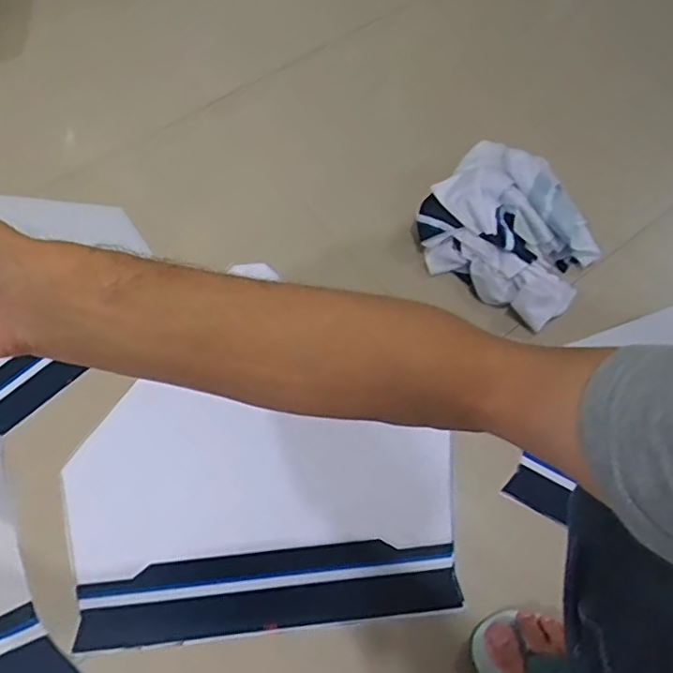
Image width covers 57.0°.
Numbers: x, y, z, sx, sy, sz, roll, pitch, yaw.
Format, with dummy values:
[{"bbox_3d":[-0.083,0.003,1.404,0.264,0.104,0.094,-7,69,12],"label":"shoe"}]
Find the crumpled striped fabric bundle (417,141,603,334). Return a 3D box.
[{"bbox_3d":[0.253,-0.159,0.888,0.243,0.070,0.229,33,66,14],"label":"crumpled striped fabric bundle"}]

